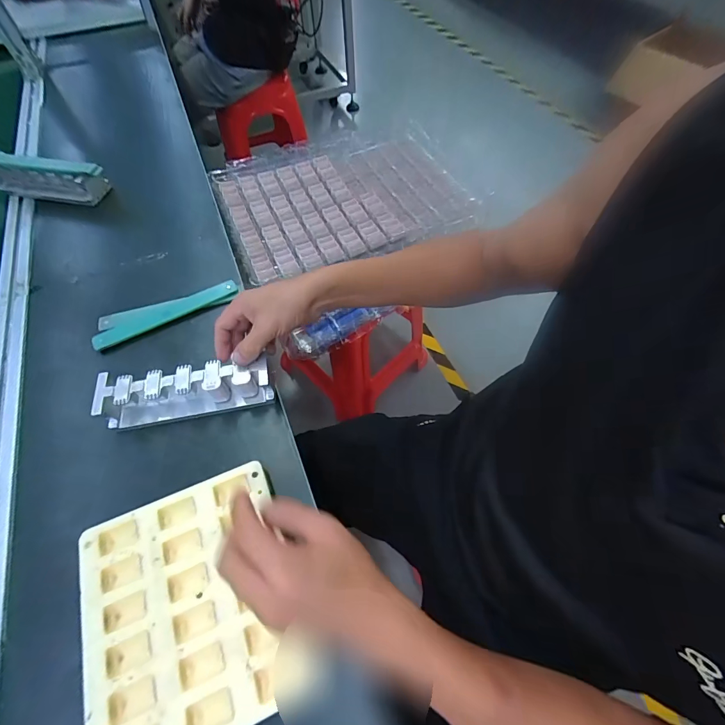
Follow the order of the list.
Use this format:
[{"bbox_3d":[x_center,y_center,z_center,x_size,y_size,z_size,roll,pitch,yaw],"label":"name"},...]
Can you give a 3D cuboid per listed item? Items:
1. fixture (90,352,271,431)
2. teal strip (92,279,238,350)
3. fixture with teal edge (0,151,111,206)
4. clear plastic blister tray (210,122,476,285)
[{"bbox_3d":[-0.203,0.035,0.428,0.187,0.055,0.049,-9,59,-5],"label":"fixture"},{"bbox_3d":[-0.271,-0.070,0.507,0.195,0.006,0.031,-26,62,-12],"label":"teal strip"},{"bbox_3d":[-0.554,-0.320,0.637,0.212,0.063,0.051,8,60,6],"label":"fixture with teal edge"},{"bbox_3d":[-0.047,-0.373,0.781,0.489,0.025,0.404,-21,61,-11],"label":"clear plastic blister tray"}]

